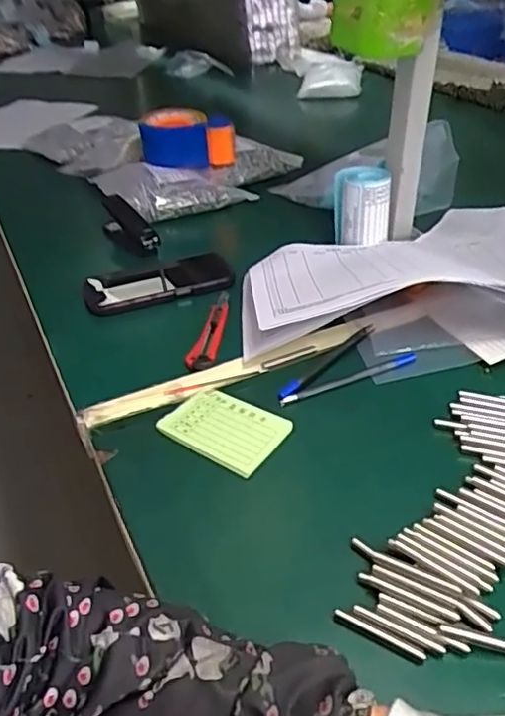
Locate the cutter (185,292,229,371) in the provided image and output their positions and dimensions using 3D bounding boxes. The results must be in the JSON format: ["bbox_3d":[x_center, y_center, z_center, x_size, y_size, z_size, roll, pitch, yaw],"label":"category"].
[{"bbox_3d":[-0.039,-0.035,0.635,0.024,0.010,0.134,6,39,10],"label":"cutter"}]

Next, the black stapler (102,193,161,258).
[{"bbox_3d":[-0.163,-0.173,0.814,0.035,0.036,0.124,-22,42,-23],"label":"black stapler"}]

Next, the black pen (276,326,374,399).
[{"bbox_3d":[0.073,0.001,0.593,0.010,0.007,0.141,29,48,32],"label":"black pen"}]

